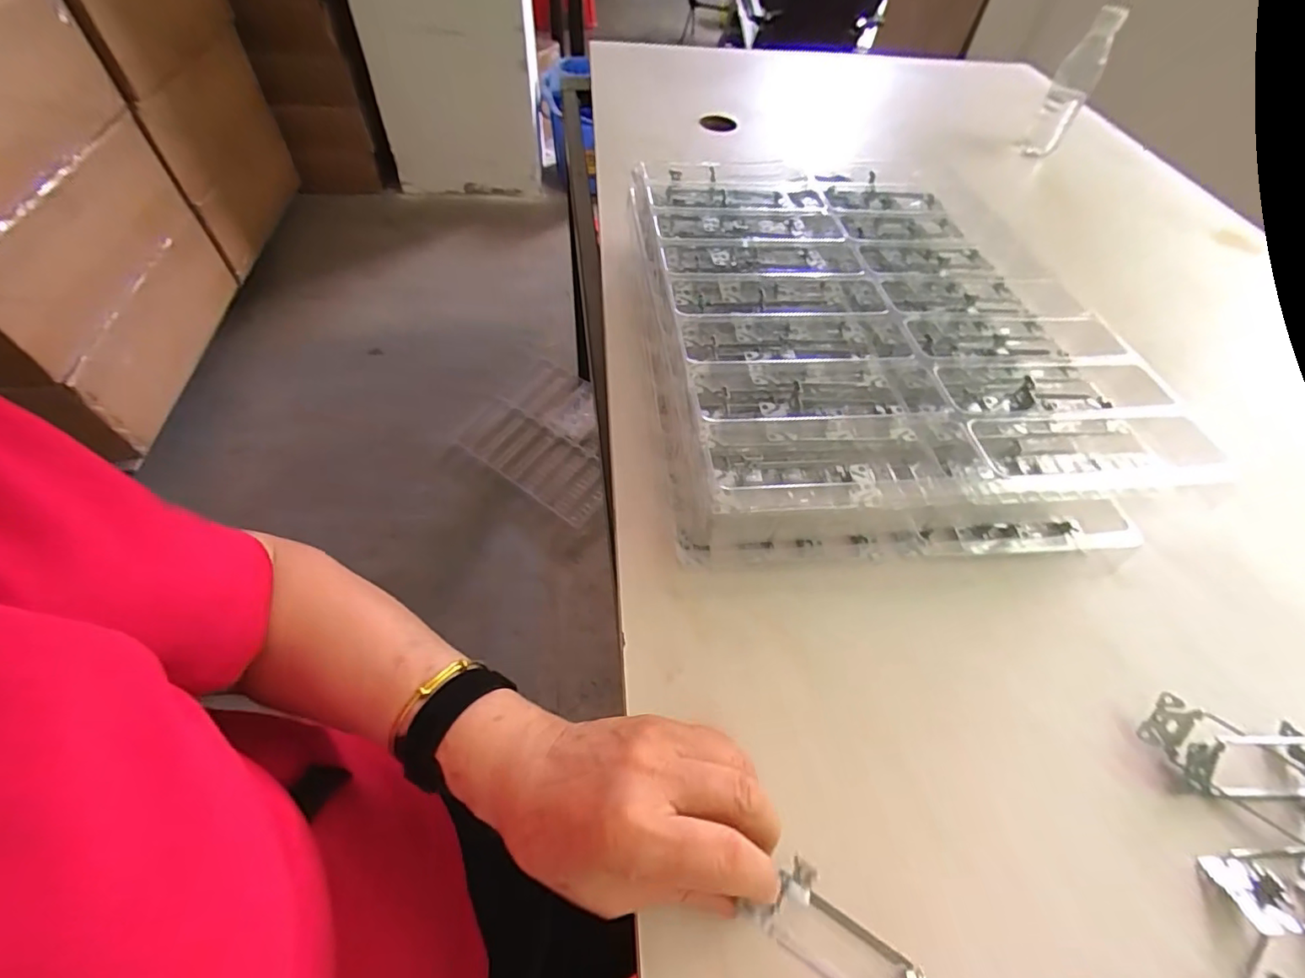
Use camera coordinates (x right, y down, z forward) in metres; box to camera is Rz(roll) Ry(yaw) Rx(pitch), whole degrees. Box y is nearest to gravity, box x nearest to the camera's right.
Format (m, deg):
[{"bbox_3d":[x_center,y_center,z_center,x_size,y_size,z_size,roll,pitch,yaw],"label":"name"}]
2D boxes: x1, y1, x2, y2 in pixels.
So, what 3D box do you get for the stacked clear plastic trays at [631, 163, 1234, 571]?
[{"bbox_3d":[0.172,-0.130,0.475,0.339,0.102,0.408,-3,53,-6],"label":"stacked clear plastic trays"}]

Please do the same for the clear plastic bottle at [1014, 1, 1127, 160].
[{"bbox_3d":[0.604,-0.577,0.797,0.055,0.186,0.062,30,57,18],"label":"clear plastic bottle"}]

